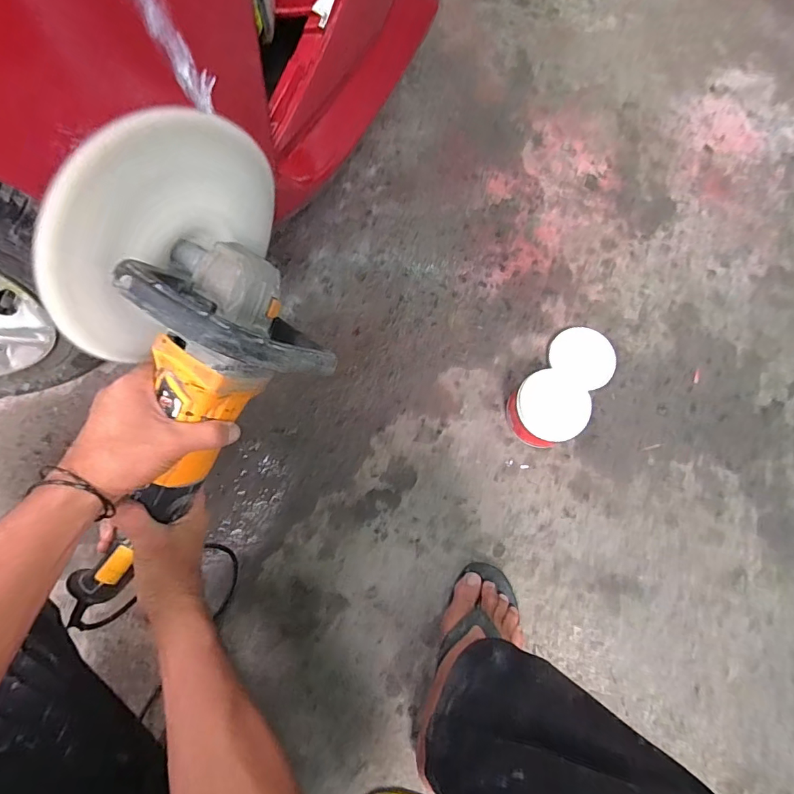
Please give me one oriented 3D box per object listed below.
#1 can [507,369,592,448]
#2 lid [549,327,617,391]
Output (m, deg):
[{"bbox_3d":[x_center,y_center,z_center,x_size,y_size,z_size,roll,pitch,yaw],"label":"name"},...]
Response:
[{"bbox_3d":[0.230,0.023,0.709,0.110,0.077,0.115,28,77,6],"label":"can"},{"bbox_3d":[0.312,-0.069,0.761,0.104,0.019,0.098,0,77,2],"label":"lid"}]

